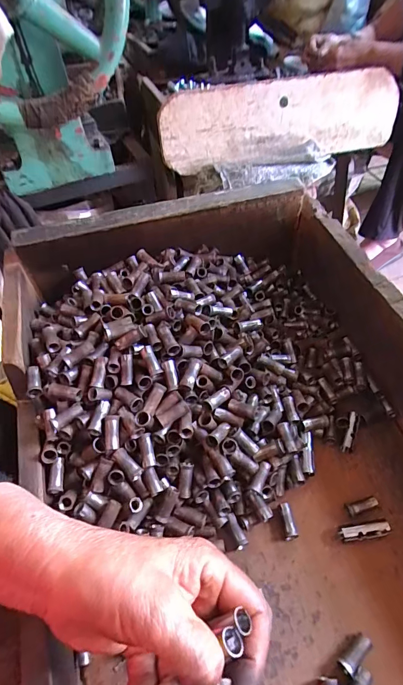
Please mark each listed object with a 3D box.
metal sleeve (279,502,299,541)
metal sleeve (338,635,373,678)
[{"bbox_3d":[0.069,0.140,0.300,0.011,0.009,0.025,-5,49,0],"label":"metal sleeve"},{"bbox_3d":[0.101,0.204,0.250,0.026,0.007,0.010,-29,53,-20],"label":"metal sleeve"}]

